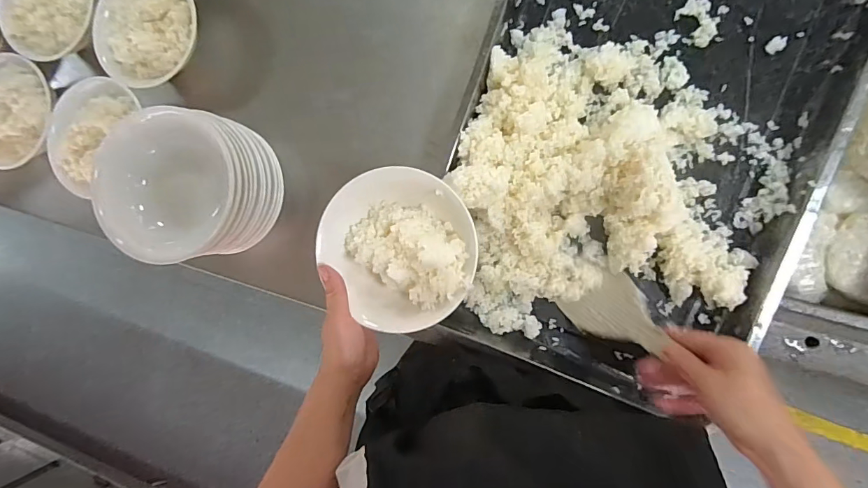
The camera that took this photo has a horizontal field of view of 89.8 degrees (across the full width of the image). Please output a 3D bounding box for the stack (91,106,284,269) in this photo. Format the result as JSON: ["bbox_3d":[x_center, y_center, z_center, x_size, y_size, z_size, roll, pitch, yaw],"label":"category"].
[{"bbox_3d":[-0.291,-0.062,0.534,0.176,0.133,0.158,-5,87,8],"label":"stack"}]

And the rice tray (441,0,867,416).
[{"bbox_3d":[0.233,-0.134,0.502,0.387,0.078,0.599,20,95,10],"label":"rice tray"}]

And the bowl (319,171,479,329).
[{"bbox_3d":[-0.038,0.001,0.458,0.154,0.062,0.171,-36,83,6],"label":"bowl"}]

